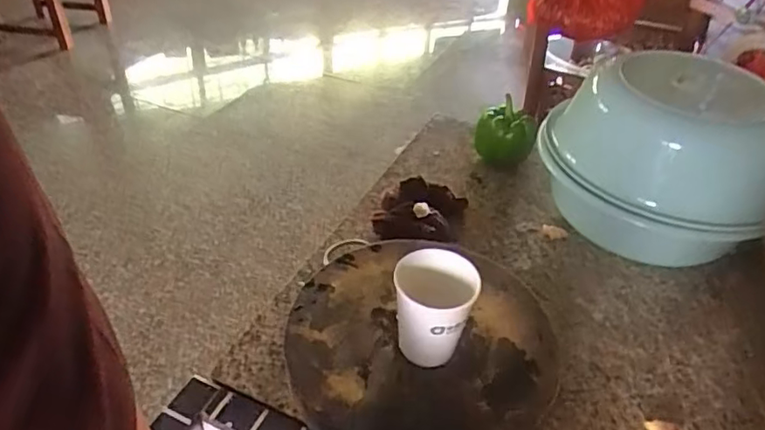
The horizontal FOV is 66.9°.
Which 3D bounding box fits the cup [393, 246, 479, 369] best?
[{"bbox_3d":[0.046,0.087,0.520,0.069,0.101,0.065,1,39,-1],"label":"cup"}]

